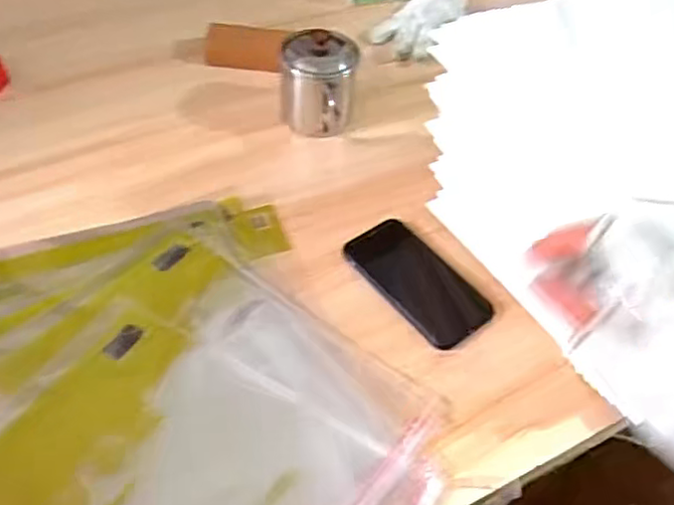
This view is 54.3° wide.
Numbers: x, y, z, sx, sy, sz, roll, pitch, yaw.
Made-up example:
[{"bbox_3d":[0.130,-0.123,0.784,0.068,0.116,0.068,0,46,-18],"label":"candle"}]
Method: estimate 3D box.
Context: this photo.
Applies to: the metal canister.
[{"bbox_3d":[-0.021,-0.187,0.747,0.085,0.106,0.091,3,50,-3],"label":"metal canister"}]

